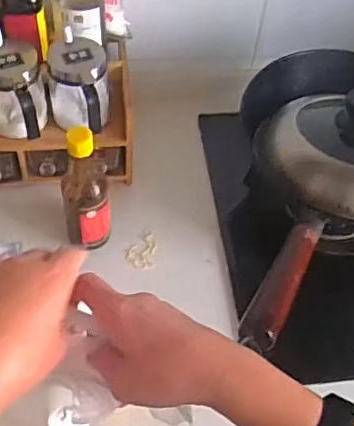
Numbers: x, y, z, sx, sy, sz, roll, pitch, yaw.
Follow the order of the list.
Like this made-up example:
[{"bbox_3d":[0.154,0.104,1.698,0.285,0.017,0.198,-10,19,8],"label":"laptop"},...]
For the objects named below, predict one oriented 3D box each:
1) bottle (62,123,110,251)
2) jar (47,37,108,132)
[{"bbox_3d":[-0.109,-0.017,0.704,0.054,0.205,0.047,-10,56,-9],"label":"bottle"},{"bbox_3d":[-0.121,-0.152,0.740,0.076,0.092,0.112,-10,56,-9],"label":"jar"}]

